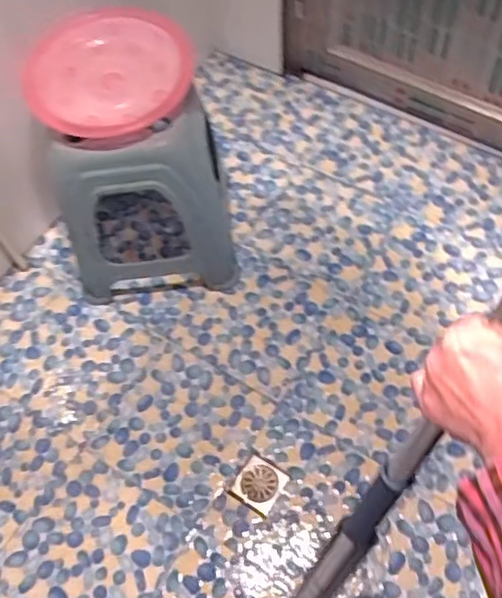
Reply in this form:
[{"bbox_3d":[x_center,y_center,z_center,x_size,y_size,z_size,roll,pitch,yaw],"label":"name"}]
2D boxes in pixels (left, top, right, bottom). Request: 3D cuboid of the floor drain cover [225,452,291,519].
[{"bbox_3d":[0.015,0.369,1.305,0.096,0.006,0.096,31,67,19],"label":"floor drain cover"}]

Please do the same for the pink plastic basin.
[{"bbox_3d":[-0.265,-0.433,1.243,0.300,0.078,0.294,-2,59,3],"label":"pink plastic basin"}]

